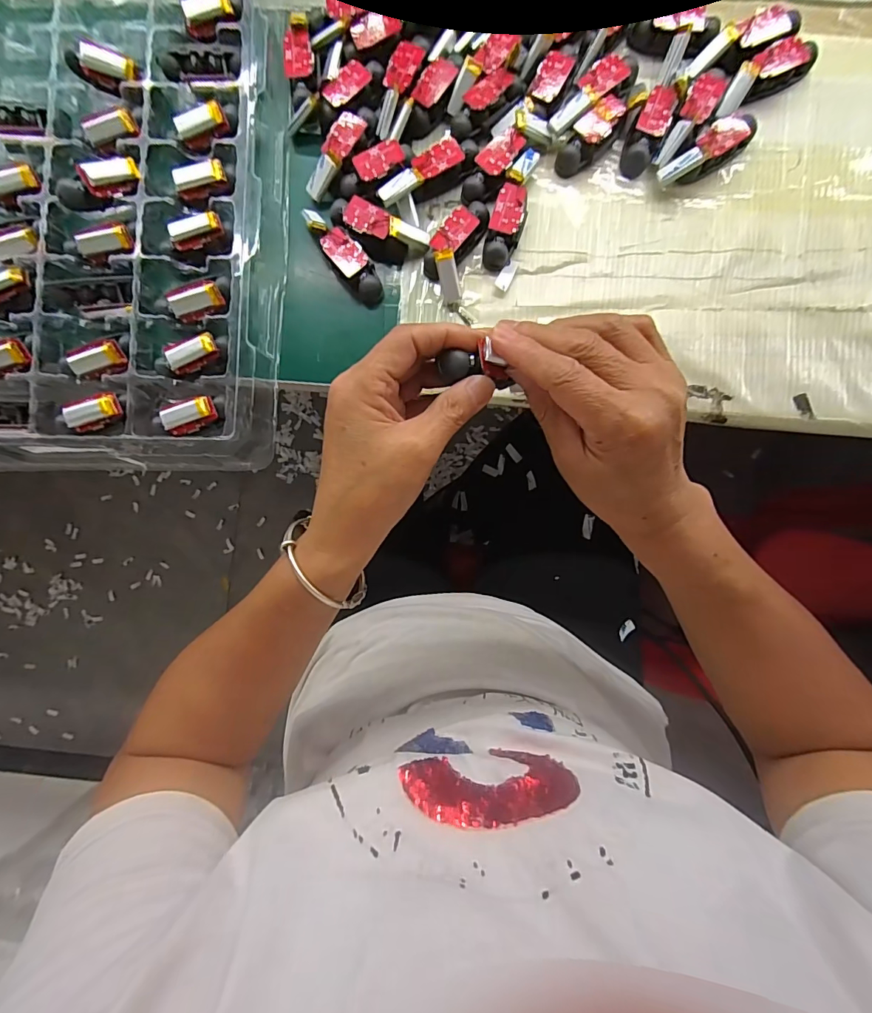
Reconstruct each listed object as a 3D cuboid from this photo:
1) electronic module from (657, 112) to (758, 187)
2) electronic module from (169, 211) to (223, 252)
[{"bbox_3d":[0.200,-0.260,0.323,0.079,0.019,0.025,-35,86,-1],"label":"electronic module"},{"bbox_3d":[-0.173,-0.199,0.318,0.037,0.012,0.014,-20,86,0],"label":"electronic module"}]

